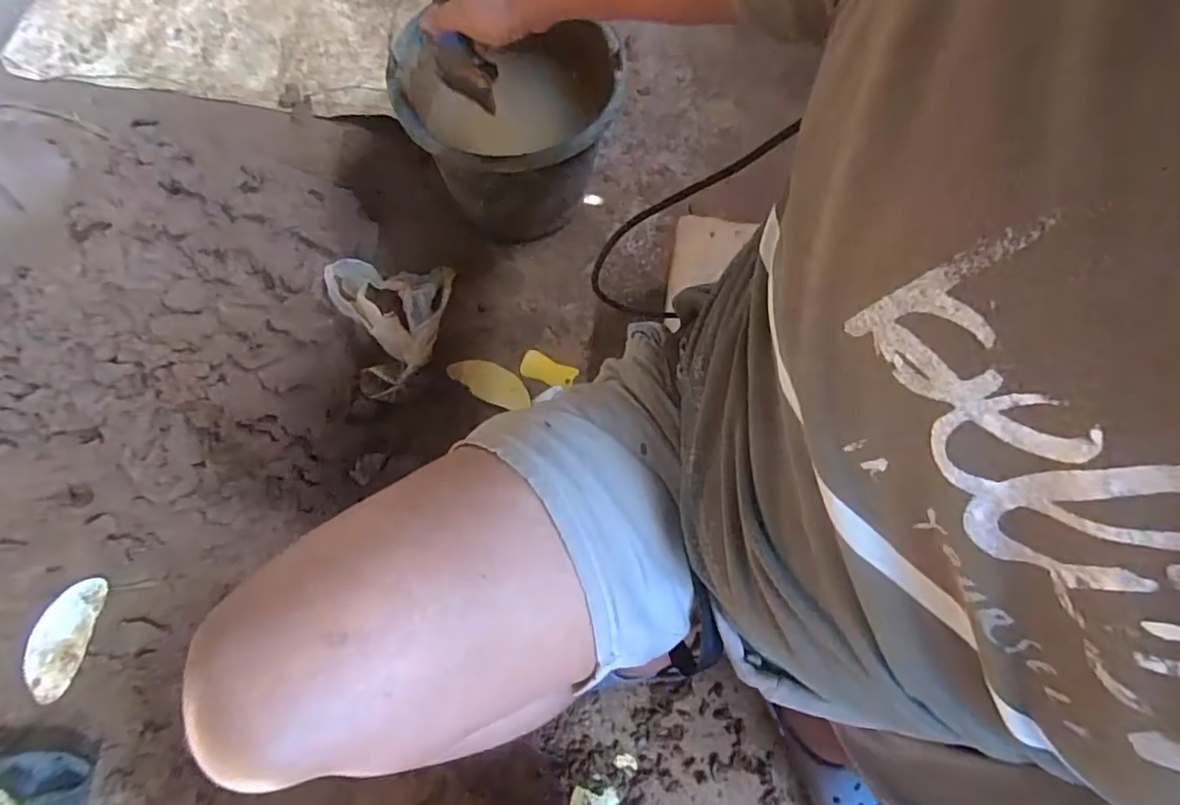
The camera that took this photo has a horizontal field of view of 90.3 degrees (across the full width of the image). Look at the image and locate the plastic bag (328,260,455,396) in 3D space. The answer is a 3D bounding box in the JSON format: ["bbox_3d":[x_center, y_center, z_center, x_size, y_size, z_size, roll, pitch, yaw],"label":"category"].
[{"bbox_3d":[-0.246,-0.110,0.781,0.150,0.095,0.166,-17,75,-6],"label":"plastic bag"}]

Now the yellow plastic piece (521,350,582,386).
[{"bbox_3d":[-0.057,-0.045,0.808,0.077,0.006,0.036,22,75,5],"label":"yellow plastic piece"}]

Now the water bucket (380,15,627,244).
[{"bbox_3d":[-0.099,-0.339,0.785,0.267,0.209,0.224,-3,74,-2],"label":"water bucket"}]

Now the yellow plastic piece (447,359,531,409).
[{"bbox_3d":[-0.136,-0.028,0.802,0.119,0.008,0.050,23,75,5],"label":"yellow plastic piece"}]

